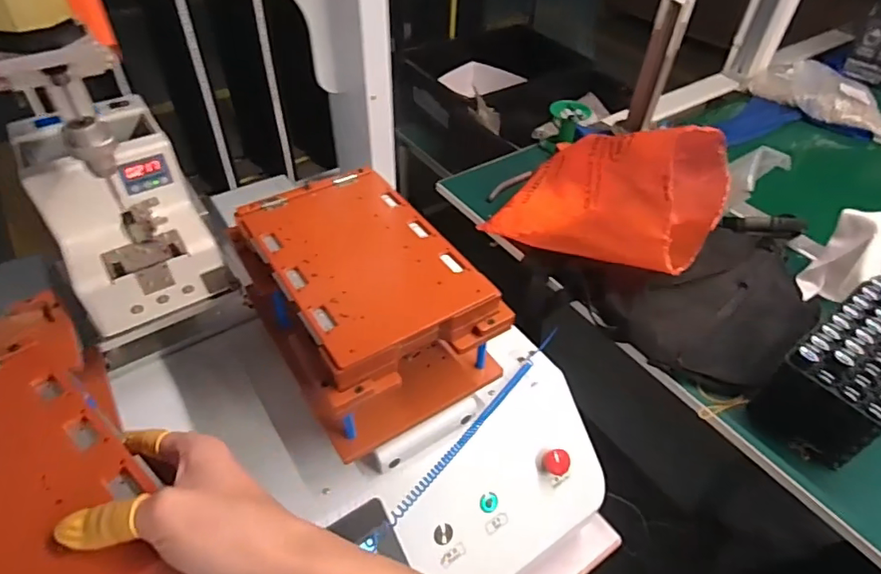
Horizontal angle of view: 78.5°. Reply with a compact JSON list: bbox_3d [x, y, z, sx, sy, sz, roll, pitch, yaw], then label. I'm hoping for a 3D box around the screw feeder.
[{"bbox_3d":[-0.329,-0.082,0.568,0.138,0.158,0.195,-25,51,-25],"label":"screw feeder"}]

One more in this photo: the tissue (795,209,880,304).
[{"bbox_3d":[0.521,-0.032,0.677,0.086,0.111,0.093,-27,52,-26],"label":"tissue"}]

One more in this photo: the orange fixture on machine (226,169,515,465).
[{"bbox_3d":[-0.083,0.013,0.576,0.183,0.134,0.258,-26,52,-25],"label":"orange fixture on machine"}]

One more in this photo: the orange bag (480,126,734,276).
[{"bbox_3d":[0.235,-0.137,0.722,0.268,0.169,0.200,34,53,28],"label":"orange bag"}]

